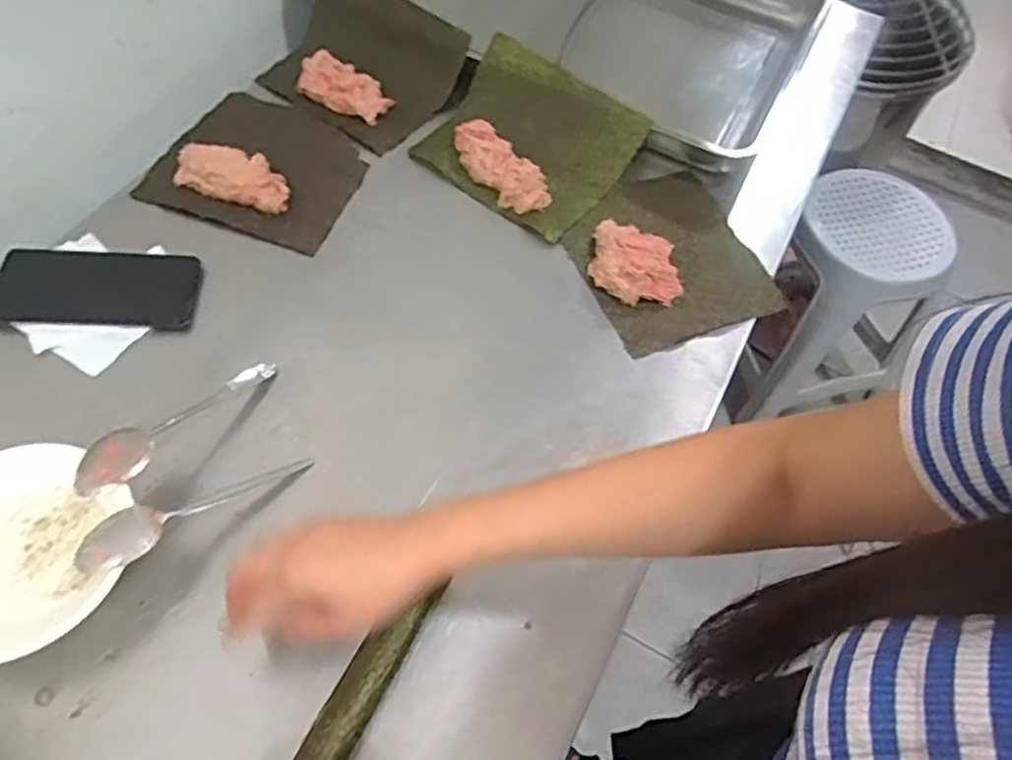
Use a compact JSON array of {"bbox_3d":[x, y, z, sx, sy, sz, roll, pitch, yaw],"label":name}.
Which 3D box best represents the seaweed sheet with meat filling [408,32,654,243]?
[{"bbox_3d":[0.022,-0.258,0.729,0.199,0.061,0.166,35,63,15],"label":"seaweed sheet with meat filling"}]

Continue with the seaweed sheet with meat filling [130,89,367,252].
[{"bbox_3d":[-0.249,-0.228,0.705,0.194,0.034,0.175,20,60,8],"label":"seaweed sheet with meat filling"}]

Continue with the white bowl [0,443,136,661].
[{"bbox_3d":[-0.338,0.119,0.478,0.144,0.042,0.138,2,59,-3],"label":"white bowl"}]

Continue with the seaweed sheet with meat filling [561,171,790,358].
[{"bbox_3d":[0.160,-0.130,0.684,0.177,0.031,0.193,-18,62,-15],"label":"seaweed sheet with meat filling"}]

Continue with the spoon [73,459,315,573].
[{"bbox_3d":[-0.220,0.091,0.501,0.165,0.022,0.034,-23,61,-41],"label":"spoon"}]

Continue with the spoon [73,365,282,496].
[{"bbox_3d":[-0.256,0.031,0.543,0.039,0.025,0.169,31,41,13],"label":"spoon"}]

